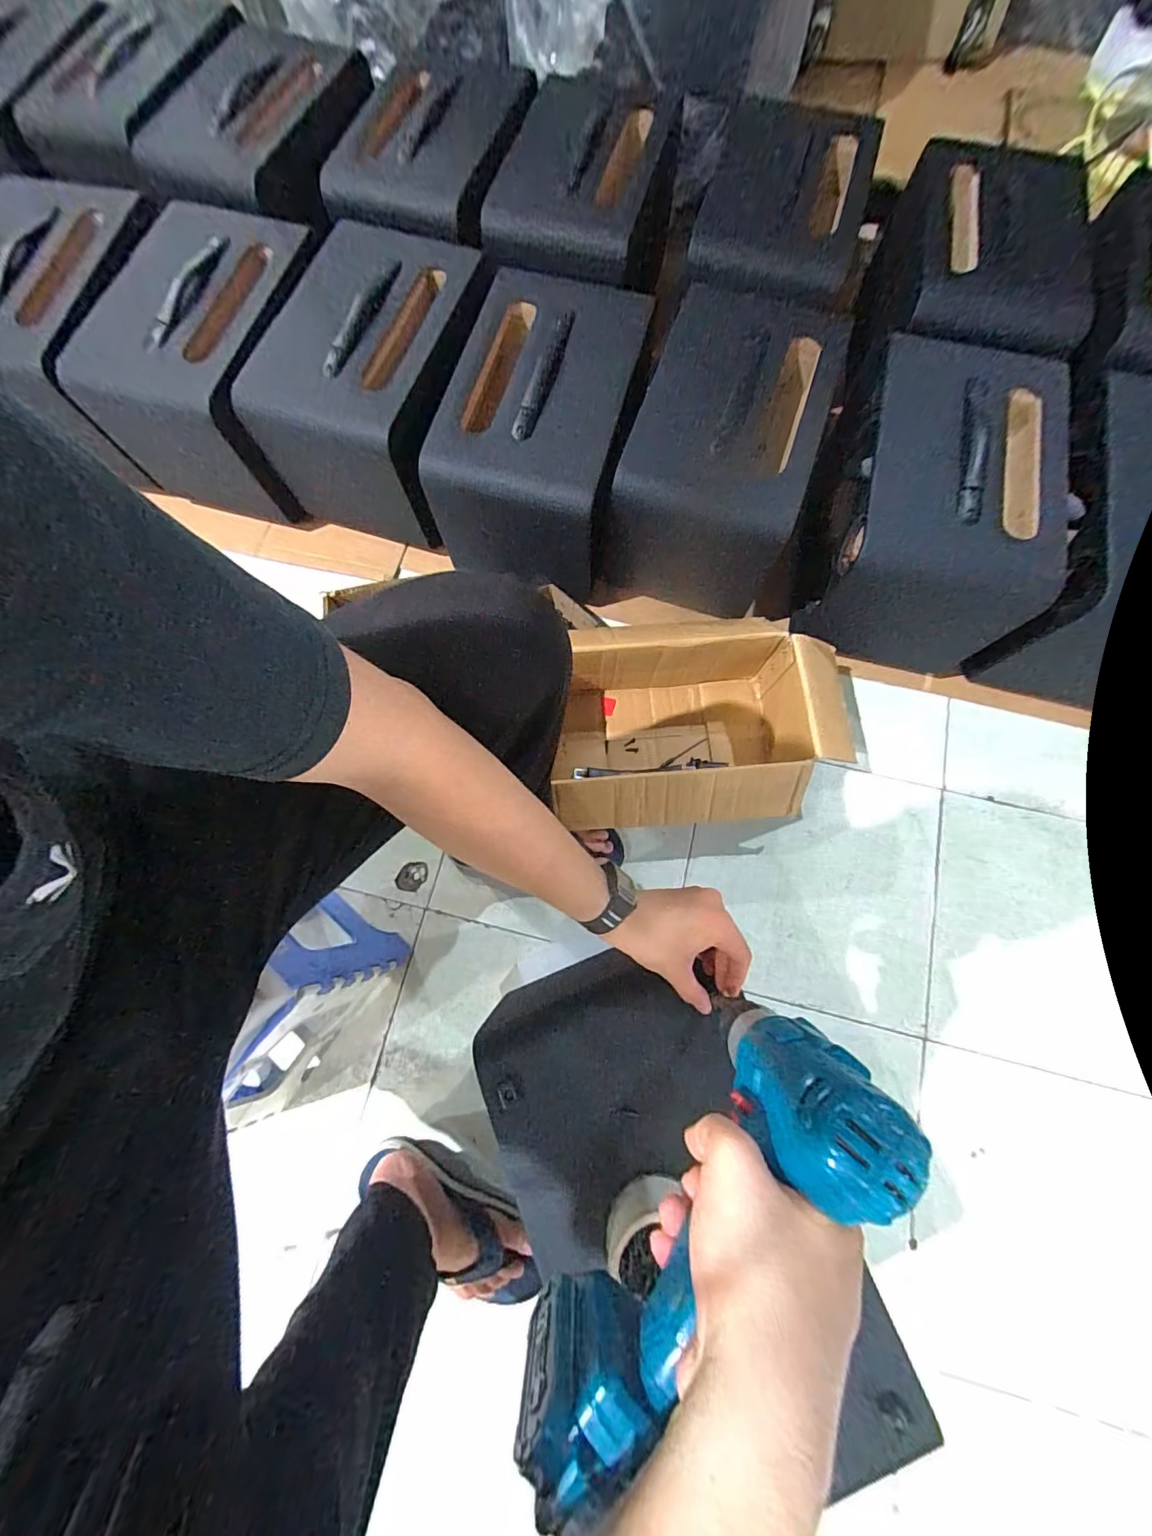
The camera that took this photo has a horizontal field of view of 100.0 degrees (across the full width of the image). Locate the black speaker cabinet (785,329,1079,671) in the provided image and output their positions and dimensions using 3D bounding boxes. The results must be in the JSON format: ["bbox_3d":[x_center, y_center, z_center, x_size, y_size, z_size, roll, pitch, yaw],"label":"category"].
[{"bbox_3d":[0.556,-0.409,0.799,0.302,0.265,0.402,18,76,5],"label":"black speaker cabinet"}]

